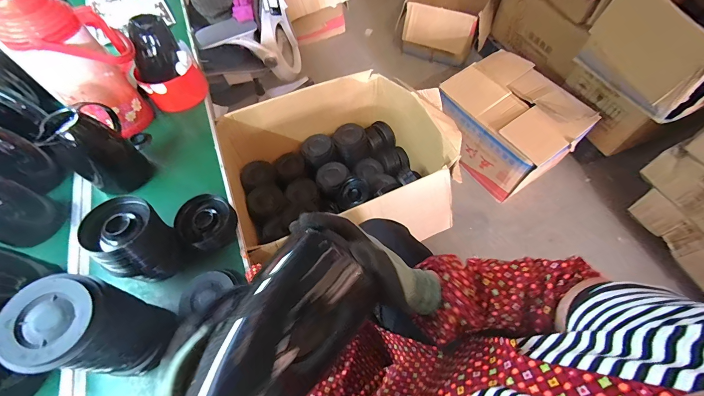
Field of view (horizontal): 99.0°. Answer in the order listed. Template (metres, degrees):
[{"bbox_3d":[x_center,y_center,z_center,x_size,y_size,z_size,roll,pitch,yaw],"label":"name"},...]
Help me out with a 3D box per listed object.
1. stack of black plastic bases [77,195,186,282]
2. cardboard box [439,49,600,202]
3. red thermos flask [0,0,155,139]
[{"bbox_3d":[-0.430,0.086,0.613,0.118,0.157,0.118,-30,62,-14],"label":"stack of black plastic bases"},{"bbox_3d":[0.763,-0.372,1.526,0.488,0.357,0.614,-32,63,-15],"label":"cardboard box"},{"bbox_3d":[-0.657,-0.342,0.742,0.161,0.363,0.206,27,64,18],"label":"red thermos flask"}]

